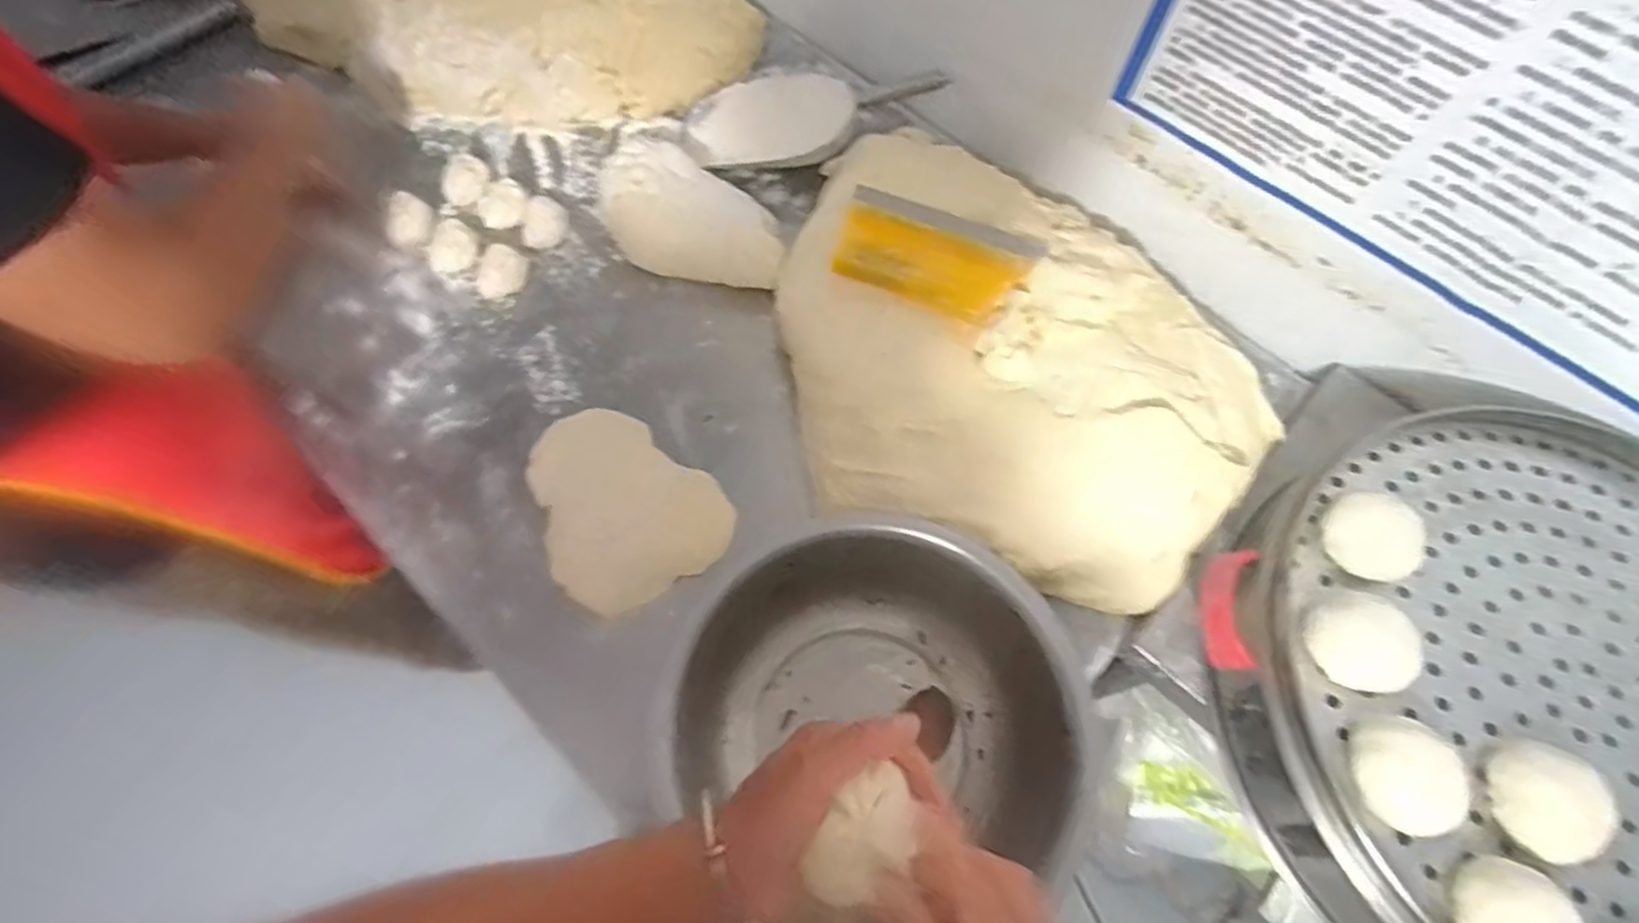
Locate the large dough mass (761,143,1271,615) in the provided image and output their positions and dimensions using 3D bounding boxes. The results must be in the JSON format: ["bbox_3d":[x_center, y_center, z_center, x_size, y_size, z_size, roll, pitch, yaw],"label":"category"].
[{"bbox_3d":[0.160,-0.104,0.730,0.530,0.104,0.414,38,68,15],"label":"large dough mass"}]

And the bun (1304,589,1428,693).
[{"bbox_3d":[0.403,0.131,0.548,0.071,0.038,0.065,1,64,-2],"label":"bun"}]

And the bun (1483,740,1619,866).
[{"bbox_3d":[0.496,0.230,0.506,0.059,0.044,0.076,-1,64,-3],"label":"bun"}]

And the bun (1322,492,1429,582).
[{"bbox_3d":[0.435,0.060,0.584,0.064,0.036,0.068,1,64,-2],"label":"bun"}]

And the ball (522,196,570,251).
[{"bbox_3d":[-0.304,-0.261,0.818,0.052,0.031,0.049,1,64,-2],"label":"ball"}]

